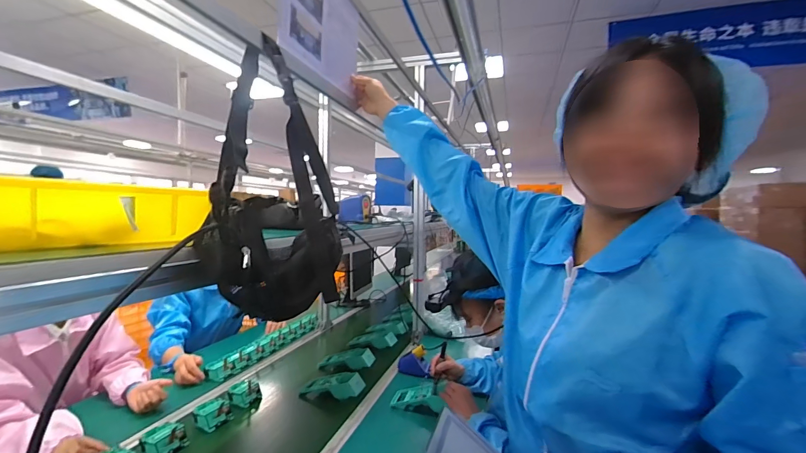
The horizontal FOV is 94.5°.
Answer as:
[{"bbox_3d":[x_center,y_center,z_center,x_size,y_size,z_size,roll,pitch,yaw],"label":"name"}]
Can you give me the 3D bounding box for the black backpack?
[{"bbox_3d":[-0.182,-0.061,0.525,0.180,0.347,0.132,-1,3,-13],"label":"black backpack"}]

